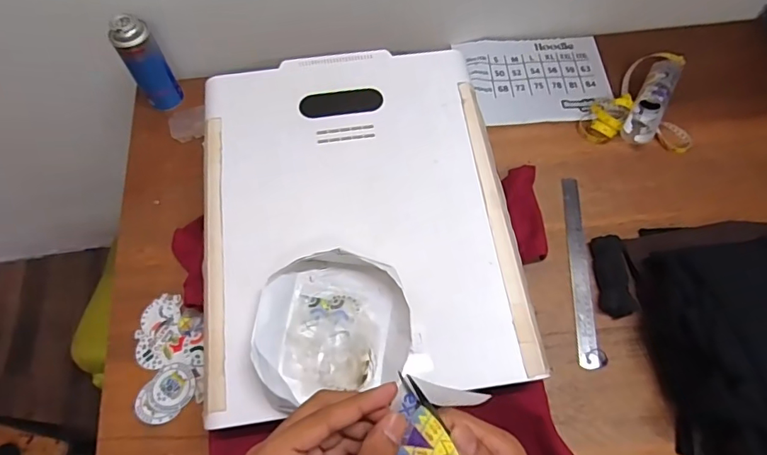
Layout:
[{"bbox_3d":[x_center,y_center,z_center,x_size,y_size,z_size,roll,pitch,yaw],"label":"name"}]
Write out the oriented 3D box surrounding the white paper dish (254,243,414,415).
[{"bbox_3d":[-0.060,0.107,0.571,0.175,0.035,0.163,0,65,-1],"label":"white paper dish"}]

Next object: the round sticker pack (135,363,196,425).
[{"bbox_3d":[-0.316,0.239,0.706,0.066,0.007,0.086,33,69,14],"label":"round sticker pack"}]

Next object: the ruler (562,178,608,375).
[{"bbox_3d":[0.318,0.062,0.795,0.038,0.006,0.323,-4,64,11],"label":"ruler"}]

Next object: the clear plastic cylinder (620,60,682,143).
[{"bbox_3d":[0.497,-0.240,0.893,0.058,0.046,0.197,28,68,11],"label":"clear plastic cylinder"}]

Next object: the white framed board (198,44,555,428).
[{"bbox_3d":[-0.038,-0.032,0.655,0.396,0.017,0.502,-7,66,-4],"label":"white framed board"}]

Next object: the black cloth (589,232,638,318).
[{"bbox_3d":[0.363,0.076,0.768,0.049,0.025,0.127,1,65,0],"label":"black cloth"}]

